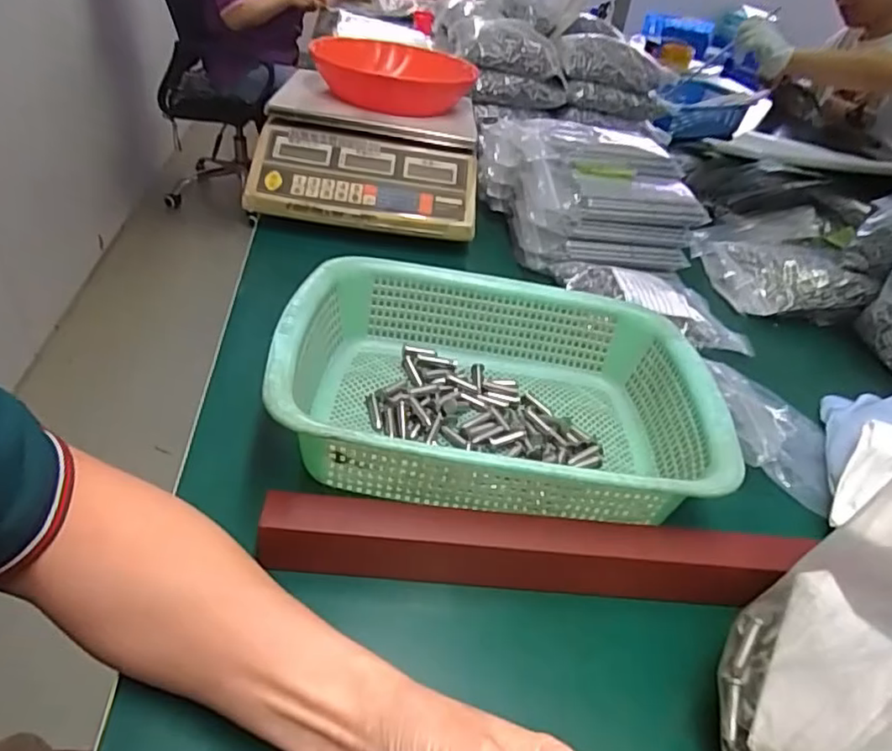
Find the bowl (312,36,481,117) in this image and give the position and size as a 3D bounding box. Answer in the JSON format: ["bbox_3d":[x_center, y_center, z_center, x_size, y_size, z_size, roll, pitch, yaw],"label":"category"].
[{"bbox_3d":[-0.061,-0.398,0.800,0.192,0.058,0.227,8,37,0],"label":"bowl"}]

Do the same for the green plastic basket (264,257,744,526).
[{"bbox_3d":[0.036,0.010,0.443,0.290,0.092,0.218,6,37,-2],"label":"green plastic basket"}]

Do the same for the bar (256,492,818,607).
[{"bbox_3d":[0.049,0.103,0.359,0.329,0.048,0.030,4,37,-4],"label":"bar"}]

